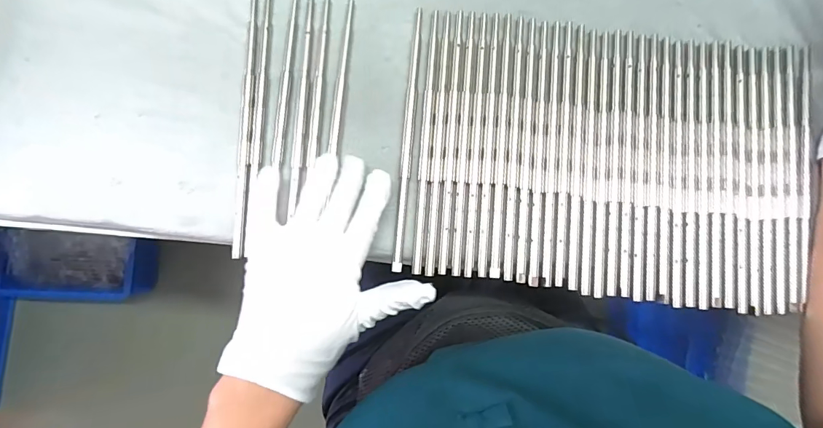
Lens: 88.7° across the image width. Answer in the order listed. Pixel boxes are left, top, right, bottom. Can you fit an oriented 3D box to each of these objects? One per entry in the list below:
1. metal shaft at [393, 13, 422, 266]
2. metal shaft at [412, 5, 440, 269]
[{"bbox_3d":[-0.002,-0.062,0.332,0.009,0.004,0.210,5,83,-1],"label":"metal shaft"},{"bbox_3d":[0.012,-0.060,0.332,0.008,0.004,0.210,4,83,-1],"label":"metal shaft"}]

